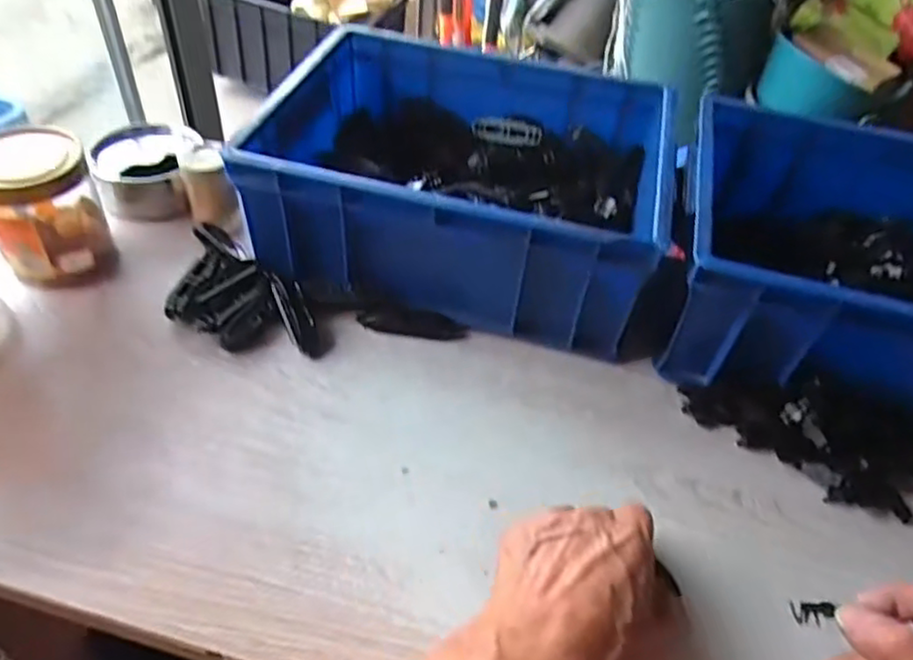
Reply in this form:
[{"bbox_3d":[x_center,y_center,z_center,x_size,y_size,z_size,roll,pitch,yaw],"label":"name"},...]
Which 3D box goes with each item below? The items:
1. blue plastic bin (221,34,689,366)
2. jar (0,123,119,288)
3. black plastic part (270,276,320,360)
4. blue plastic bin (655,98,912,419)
[{"bbox_3d":[0.013,-0.139,0.603,0.324,0.116,0.265,14,46,7],"label":"blue plastic bin"},{"bbox_3d":[-0.336,-0.100,0.545,0.083,0.112,0.080,2,47,-3],"label":"jar"},{"bbox_3d":[-0.130,-0.014,0.543,0.023,0.013,0.078,-22,72,-23],"label":"black plastic part"},{"bbox_3d":[0.358,-0.047,0.561,0.368,0.135,0.267,14,47,8],"label":"blue plastic bin"}]

